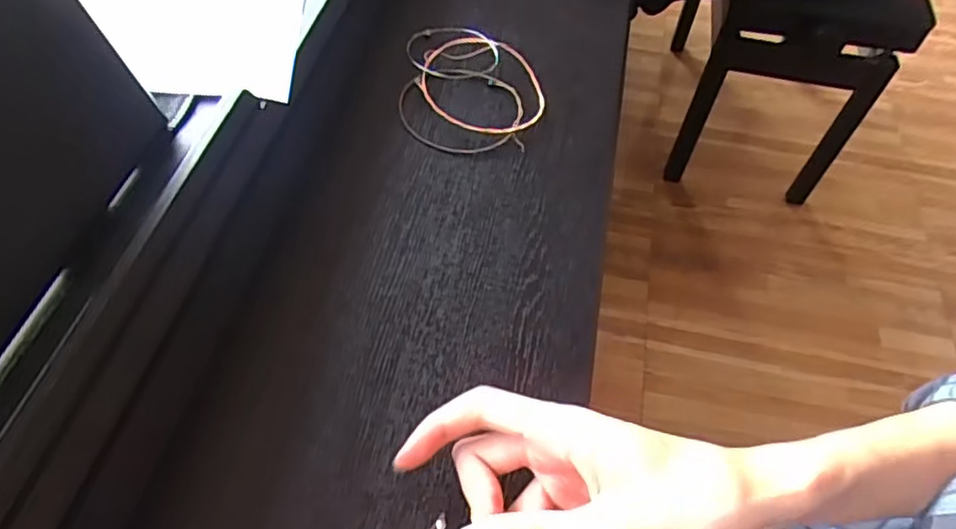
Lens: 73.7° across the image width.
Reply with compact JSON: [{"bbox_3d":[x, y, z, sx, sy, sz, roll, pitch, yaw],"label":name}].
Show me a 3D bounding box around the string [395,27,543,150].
[{"bbox_3d":[-0.002,-0.130,0.462,0.103,0.018,0.119,4,54,-1],"label":"string"}]

